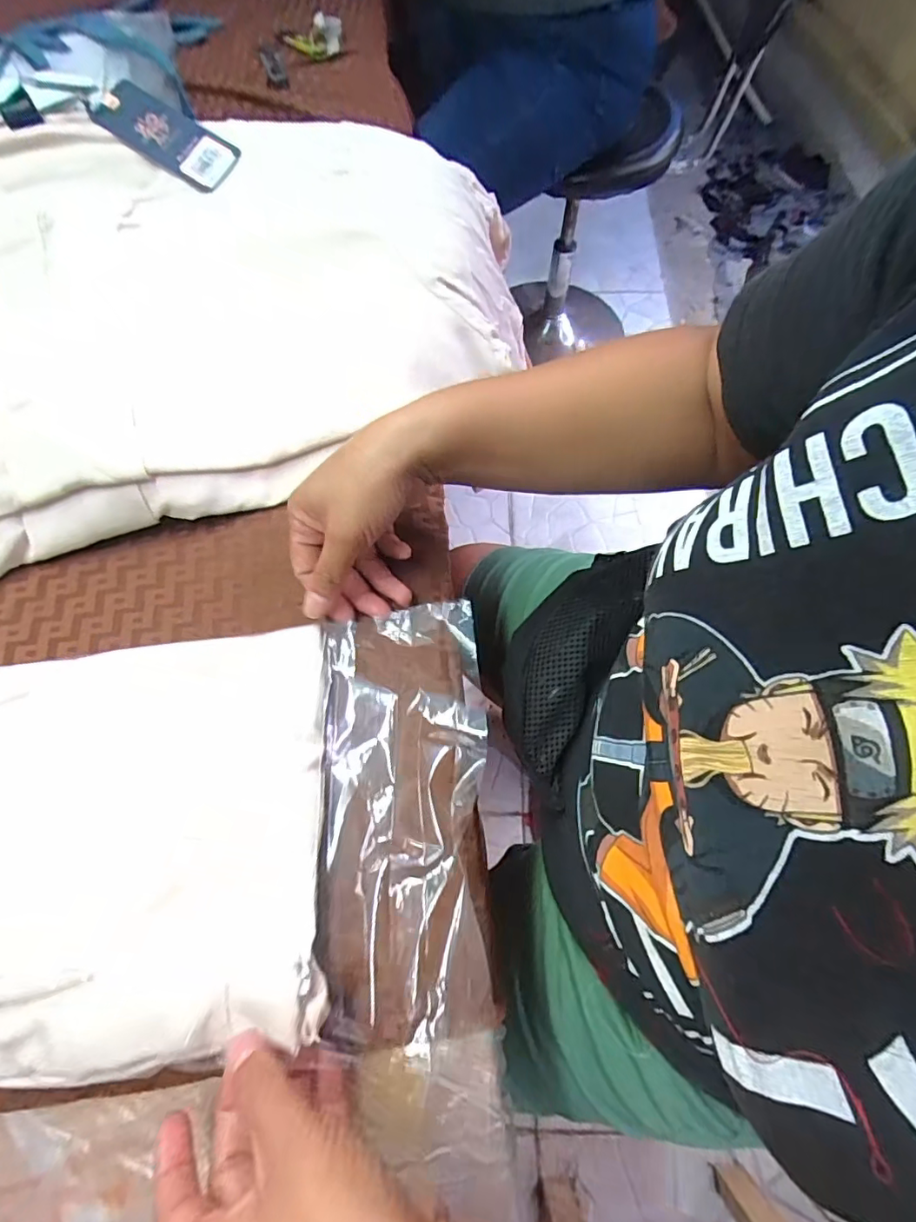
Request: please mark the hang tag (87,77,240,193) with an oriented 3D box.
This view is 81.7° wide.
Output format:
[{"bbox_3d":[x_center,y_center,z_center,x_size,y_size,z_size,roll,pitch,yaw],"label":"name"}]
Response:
[{"bbox_3d":[-0.232,-0.377,0.420,0.122,0.007,0.043,33,92,1],"label":"hang tag"}]

